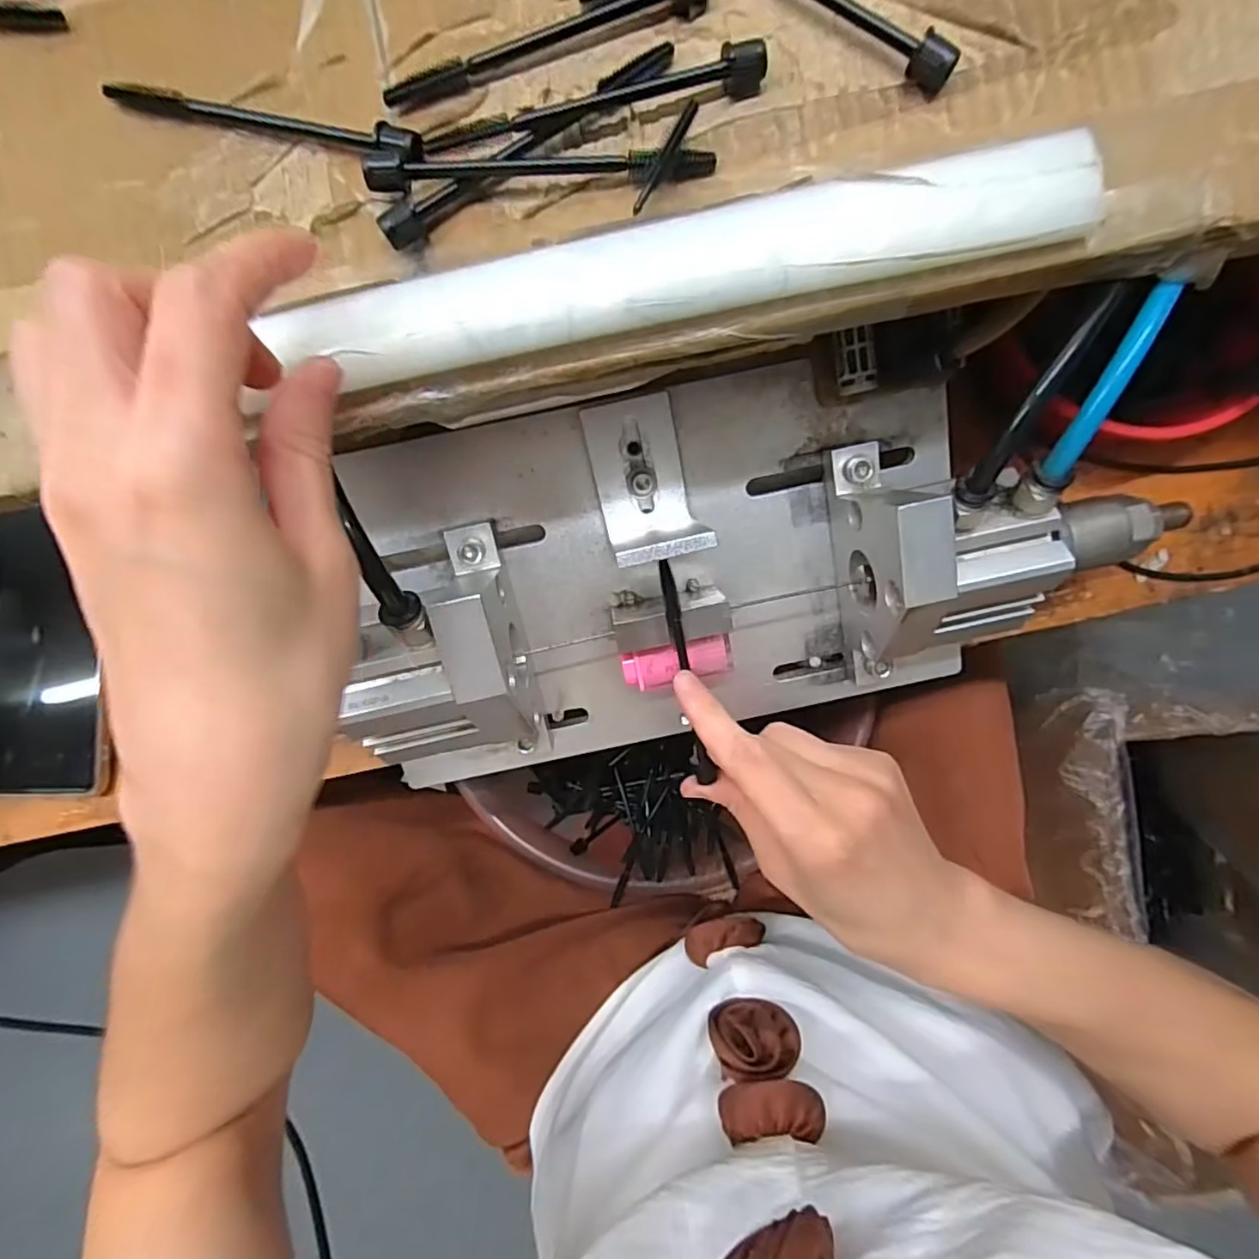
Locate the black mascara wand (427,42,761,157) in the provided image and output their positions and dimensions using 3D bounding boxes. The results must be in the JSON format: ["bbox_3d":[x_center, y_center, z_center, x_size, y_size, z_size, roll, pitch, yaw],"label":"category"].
[{"bbox_3d":[-0.011,-0.155,0.182,0.099,0.011,0.011,-12,89,2],"label":"black mascara wand"}]

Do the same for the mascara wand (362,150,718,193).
[{"bbox_3d":[-0.025,-0.135,0.181,0.099,0.014,0.013,-2,90,2],"label":"mascara wand"}]

